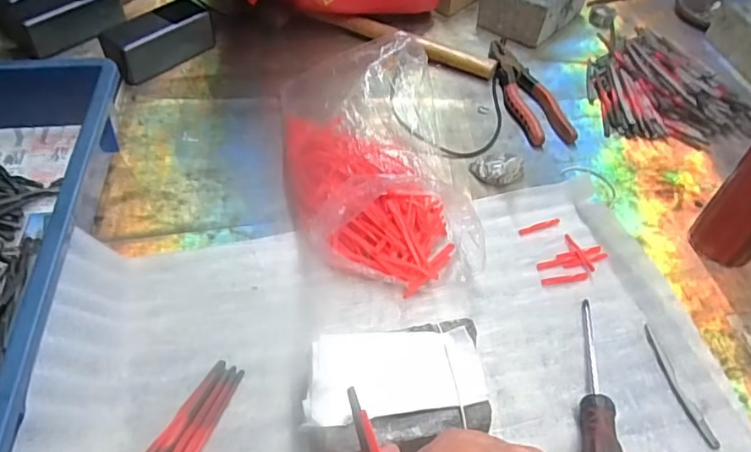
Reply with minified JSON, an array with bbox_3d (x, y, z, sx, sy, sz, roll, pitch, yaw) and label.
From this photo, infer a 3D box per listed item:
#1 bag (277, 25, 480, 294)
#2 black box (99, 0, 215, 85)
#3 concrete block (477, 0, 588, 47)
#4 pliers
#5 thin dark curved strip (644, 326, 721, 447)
[{"bbox_3d":[-0.005,-0.074,0.531,0.165,0.084,0.284,-2,48,-8],"label":"bag"},{"bbox_3d":[-0.265,-0.227,0.670,0.058,0.049,0.135,33,53,22],"label":"black box"},{"bbox_3d":[0.233,-0.333,0.799,0.107,0.067,0.159,34,53,22],"label":"concrete block"},{"bbox_3d":[0.180,-0.173,0.683,0.058,0.018,0.203,-10,50,-15],"label":"pliers"},{"bbox_3d":[0.238,0.123,0.429,0.011,0.004,0.102,-7,49,-12],"label":"thin dark curved strip"}]

